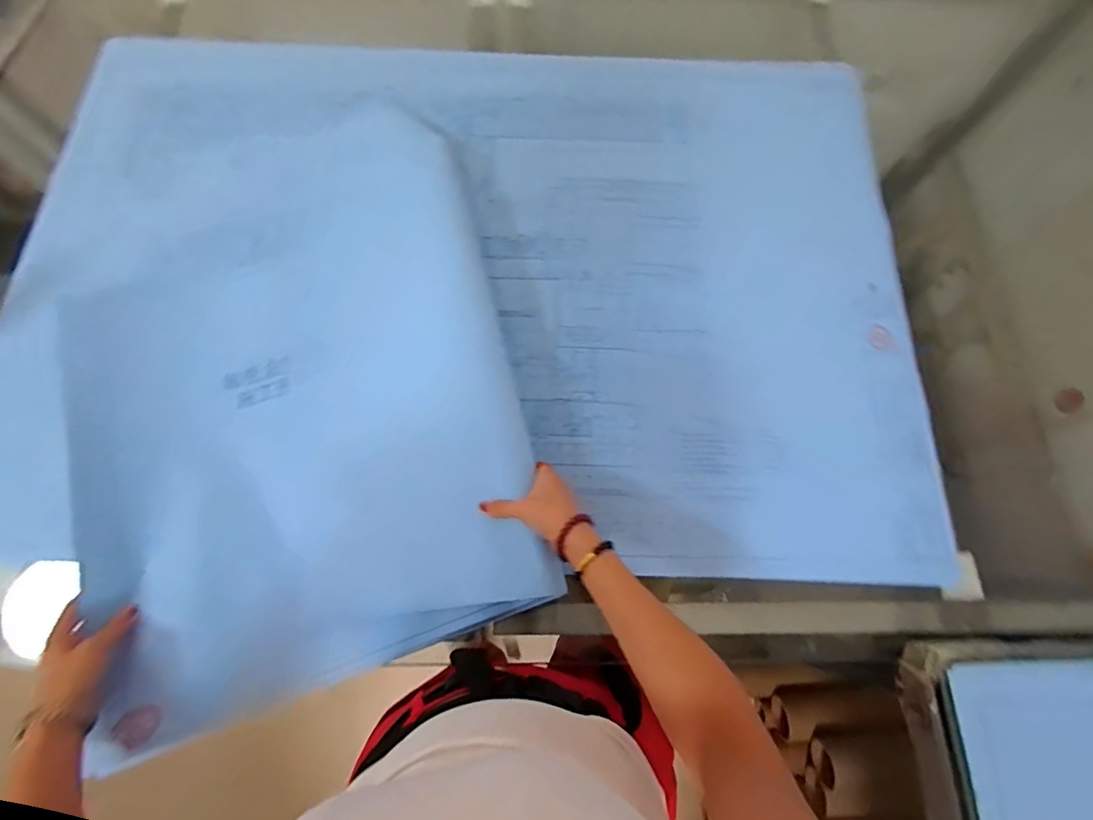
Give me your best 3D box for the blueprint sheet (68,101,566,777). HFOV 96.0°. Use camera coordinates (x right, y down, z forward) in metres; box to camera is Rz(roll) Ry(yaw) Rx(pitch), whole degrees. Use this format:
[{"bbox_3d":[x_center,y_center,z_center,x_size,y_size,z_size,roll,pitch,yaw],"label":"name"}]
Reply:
[{"bbox_3d":[-0.346,-0.051,0.702,0.581,0.060,0.796,-18,71,-8],"label":"blueprint sheet"}]

